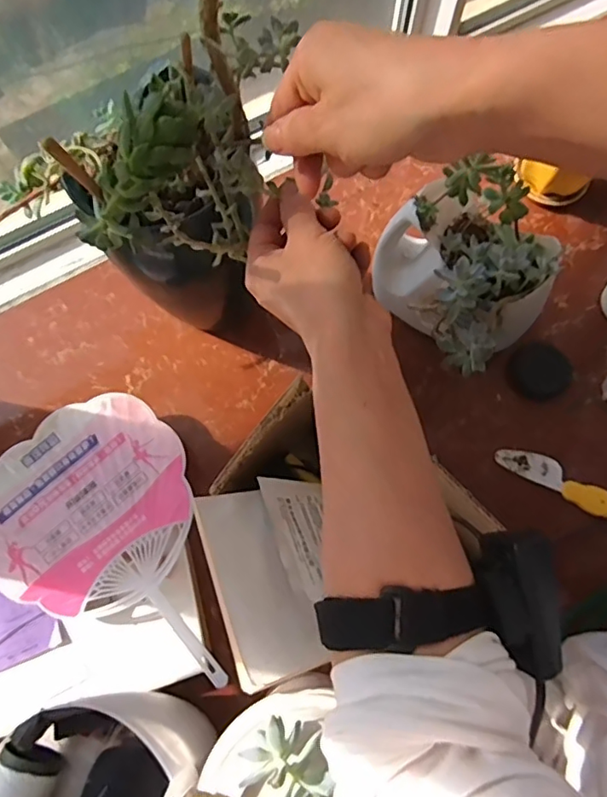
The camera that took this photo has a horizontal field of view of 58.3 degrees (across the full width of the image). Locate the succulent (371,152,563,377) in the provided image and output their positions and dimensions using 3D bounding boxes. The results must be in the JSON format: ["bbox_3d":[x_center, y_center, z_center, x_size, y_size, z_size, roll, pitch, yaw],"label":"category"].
[{"bbox_3d":[0.161,-0.115,0.539,0.133,0.197,0.160,-32,76,-9],"label":"succulent"}]

